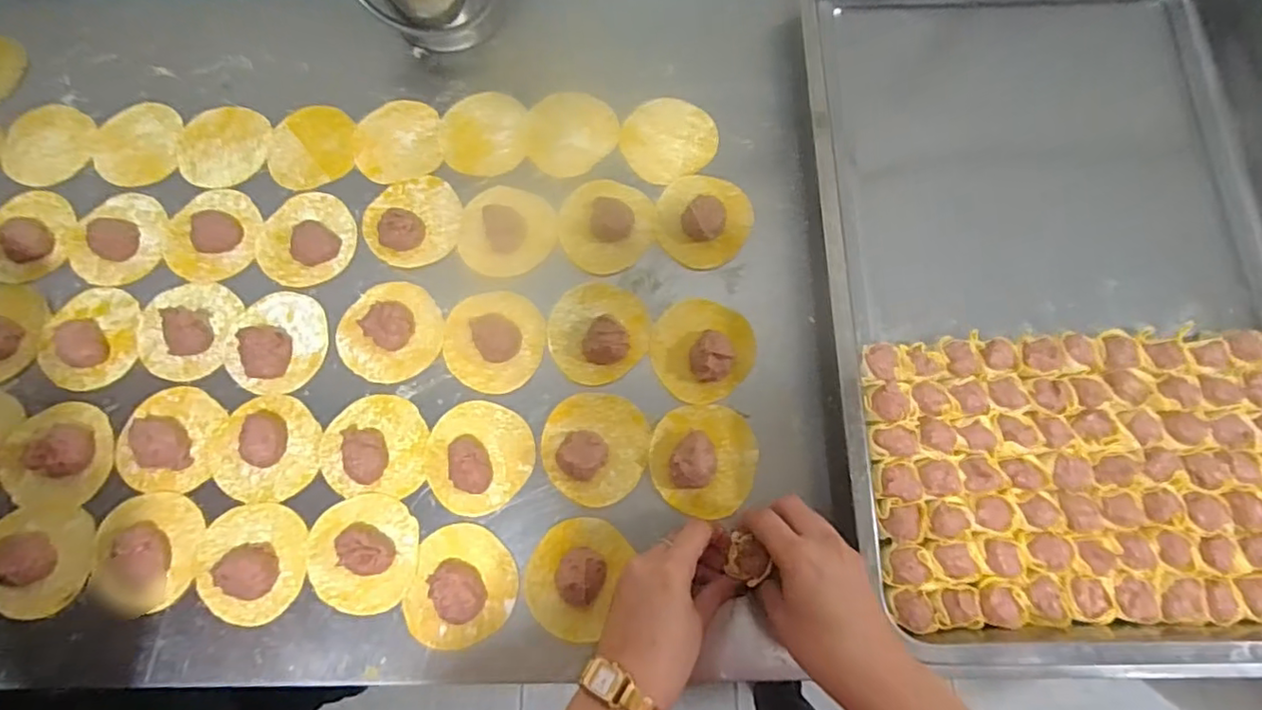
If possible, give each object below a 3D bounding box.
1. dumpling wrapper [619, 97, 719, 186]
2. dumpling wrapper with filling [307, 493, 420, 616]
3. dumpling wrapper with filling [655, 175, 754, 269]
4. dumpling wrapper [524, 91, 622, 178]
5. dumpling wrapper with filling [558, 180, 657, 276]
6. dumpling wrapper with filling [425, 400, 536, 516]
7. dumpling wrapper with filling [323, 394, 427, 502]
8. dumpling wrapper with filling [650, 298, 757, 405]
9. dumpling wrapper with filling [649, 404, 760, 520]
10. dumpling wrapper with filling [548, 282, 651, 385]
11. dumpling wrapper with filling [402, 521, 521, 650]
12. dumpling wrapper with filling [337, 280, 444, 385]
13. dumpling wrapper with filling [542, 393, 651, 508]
[{"bbox_3d":[0.033,-0.190,0.542,0.079,0.004,0.079,-1,74,4],"label":"dumpling wrapper"},{"bbox_3d":[-0.195,0.141,0.441,0.077,0.025,0.081,0,73,-1],"label":"dumpling wrapper with filling"},{"bbox_3d":[0.060,-0.116,0.511,0.078,0.022,0.081,0,73,-1],"label":"dumpling wrapper with filling"},{"bbox_3d":[-0.056,-0.199,0.553,0.081,0.004,0.085,-1,72,4],"label":"dumpling wrapper"},{"bbox_3d":[-0.020,-0.112,0.514,0.078,0.020,0.085,0,73,-1],"label":"dumpling wrapper with filling"},{"bbox_3d":[-0.117,0.074,0.459,0.080,0.024,0.082,0,73,-1],"label":"dumpling wrapper with filling"},{"bbox_3d":[-0.195,0.066,0.466,0.079,0.022,0.076,-1,73,-1],"label":"dumpling wrapper with filling"},{"bbox_3d":[0.057,-0.008,0.481,0.080,0.017,0.081,0,73,-1],"label":"dumpling wrapper with filling"},{"bbox_3d":[0.055,0.076,0.457,0.078,0.018,0.081,-1,73,-1],"label":"dumpling wrapper with filling"},{"bbox_3d":[-0.027,-0.023,0.484,0.078,0.023,0.080,0,73,-1],"label":"dumpling wrapper with filling"},{"bbox_3d":[-0.119,0.163,0.435,0.075,0.021,0.081,0,73,-1],"label":"dumpling wrapper with filling"},{"bbox_3d":[-0.192,-0.020,0.489,0.078,0.027,0.081,0,73,-1],"label":"dumpling wrapper with filling"},{"bbox_3d":[-0.026,0.068,0.457,0.077,0.021,0.081,-3,73,-2],"label":"dumpling wrapper with filling"}]

